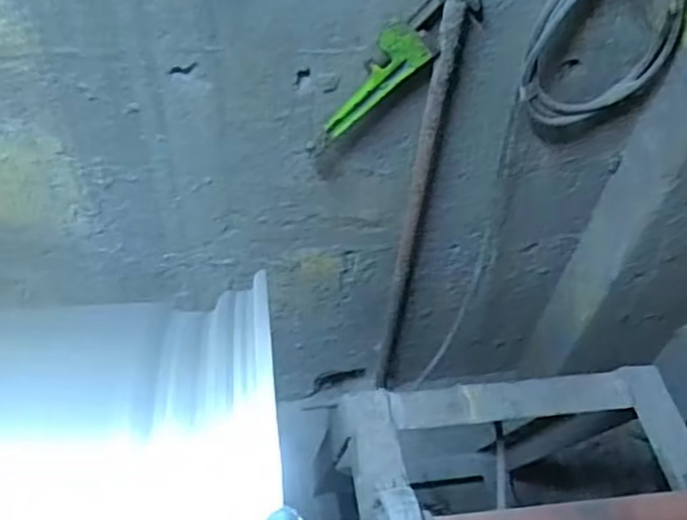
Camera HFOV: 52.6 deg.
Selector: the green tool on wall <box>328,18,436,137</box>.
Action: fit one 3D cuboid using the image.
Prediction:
[{"bbox_3d":[0.034,-0.201,0.809,0.064,0.156,0.023,16,38,-43],"label":"green tool on wall"}]

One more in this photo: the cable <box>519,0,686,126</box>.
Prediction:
[{"bbox_3d":[0.301,-0.254,0.809,0.194,0.230,0.028,-10,53,-14],"label":"cable"}]

